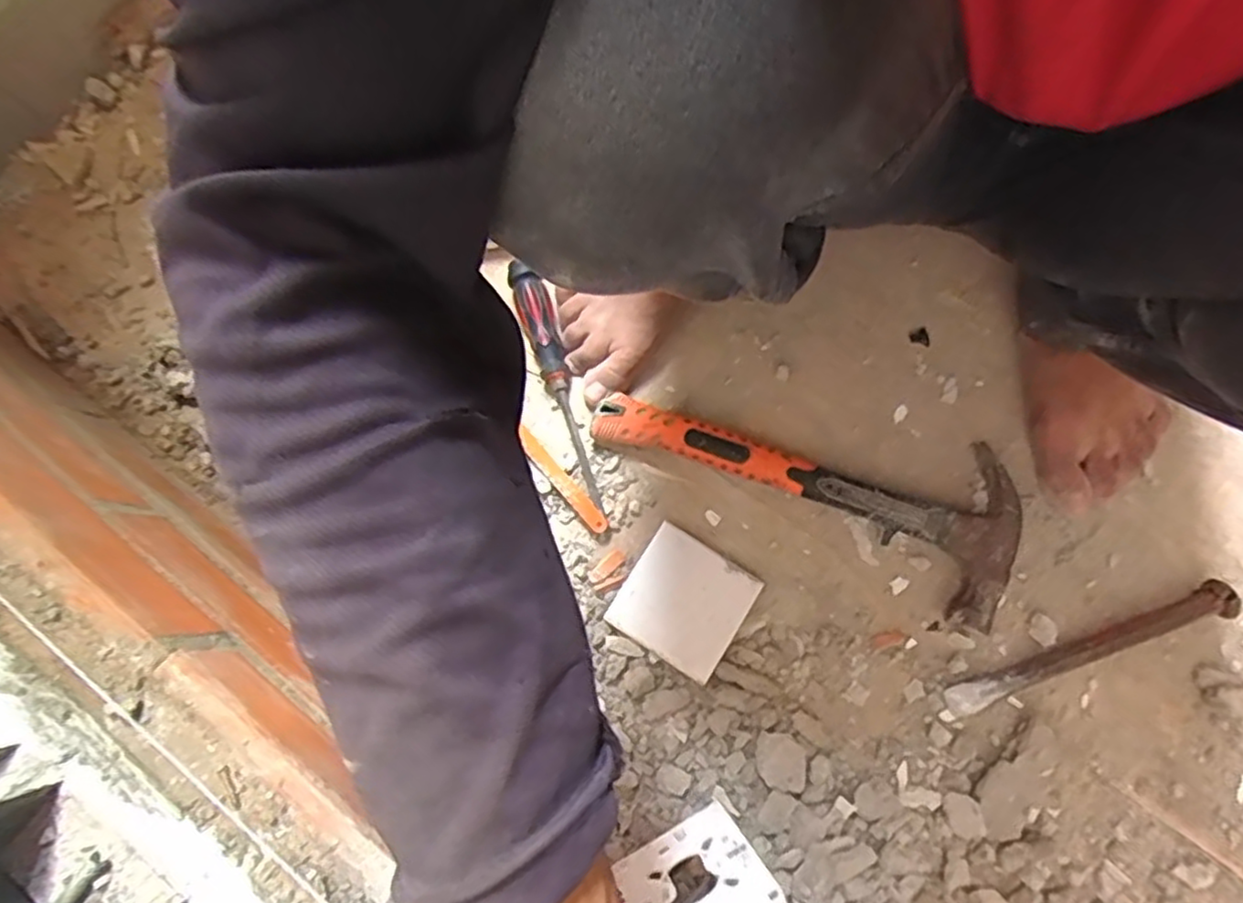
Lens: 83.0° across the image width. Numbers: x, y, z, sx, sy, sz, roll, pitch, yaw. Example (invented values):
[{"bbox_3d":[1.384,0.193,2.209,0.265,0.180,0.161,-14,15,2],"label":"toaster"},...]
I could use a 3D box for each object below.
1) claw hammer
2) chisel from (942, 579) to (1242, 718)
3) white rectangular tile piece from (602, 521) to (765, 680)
[{"bbox_3d":[0.135,0.010,0.516,0.304,0.034,0.117,25,81,6],"label":"claw hammer"},{"bbox_3d":[0.324,0.138,0.488,0.203,0.024,0.022,-21,79,-3],"label":"chisel"},{"bbox_3d":[0.045,0.108,0.510,0.085,0.015,0.084,32,82,7],"label":"white rectangular tile piece"}]

